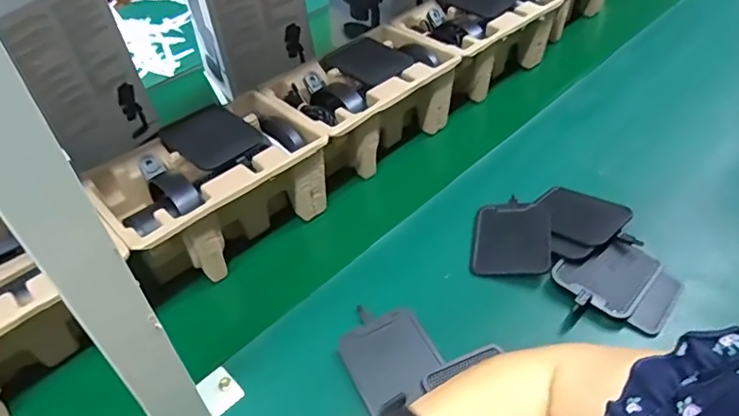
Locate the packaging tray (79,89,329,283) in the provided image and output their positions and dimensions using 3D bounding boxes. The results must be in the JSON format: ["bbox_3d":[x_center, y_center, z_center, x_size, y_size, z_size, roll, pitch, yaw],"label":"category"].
[{"bbox_3d":[-0.174,-0.021,0.602,0.228,0.102,0.144,-37,54,-27],"label":"packaging tray"}]

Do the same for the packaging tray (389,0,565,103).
[{"bbox_3d":[0.164,-0.257,0.829,0.230,0.108,0.142,-35,53,-26],"label":"packaging tray"}]

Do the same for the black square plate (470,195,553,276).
[{"bbox_3d":[0.154,0.029,0.584,0.082,0.007,0.102,-3,46,23],"label":"black square plate"}]

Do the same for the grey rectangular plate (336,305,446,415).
[{"bbox_3d":[0.017,0.130,0.489,0.080,0.015,0.090,-25,49,-18],"label":"grey rectangular plate"}]

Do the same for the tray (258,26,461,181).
[{"bbox_3d":[-0.007,-0.138,0.713,0.236,0.102,0.147,-34,53,-25],"label":"tray"}]

